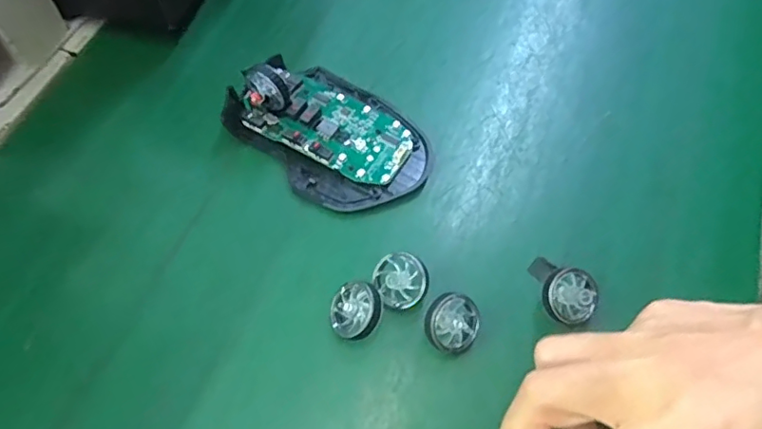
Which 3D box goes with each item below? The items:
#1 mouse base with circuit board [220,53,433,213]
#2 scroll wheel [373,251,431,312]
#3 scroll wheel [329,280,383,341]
[{"bbox_3d":[-0.029,-0.051,0.302,0.111,0.036,0.073,40,68,21],"label":"mouse base with circuit board"},{"bbox_3d":[0.010,0.033,0.264,0.024,0.016,0.026,0,59,0],"label":"scroll wheel"},{"bbox_3d":[-0.011,0.044,0.251,0.026,0.007,0.026,-10,67,25],"label":"scroll wheel"}]

